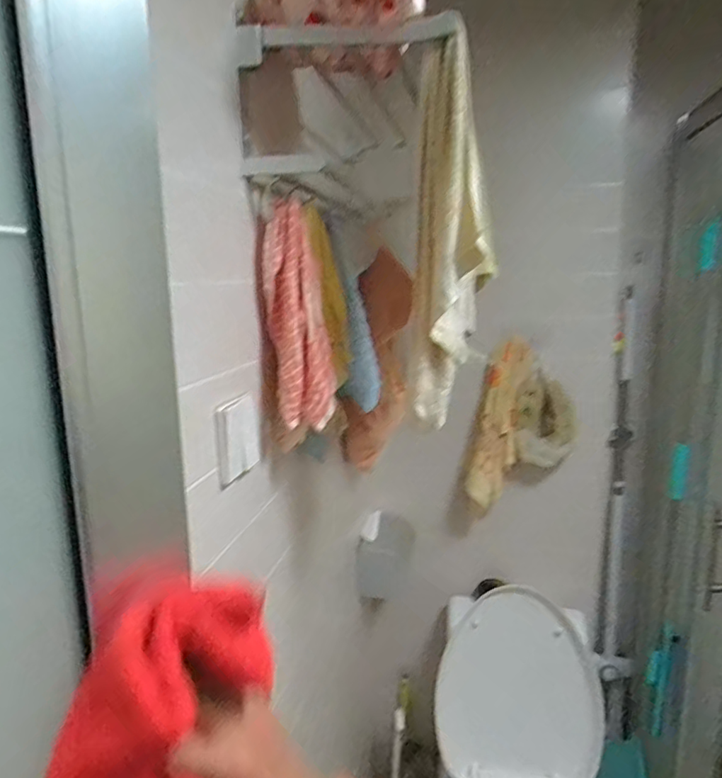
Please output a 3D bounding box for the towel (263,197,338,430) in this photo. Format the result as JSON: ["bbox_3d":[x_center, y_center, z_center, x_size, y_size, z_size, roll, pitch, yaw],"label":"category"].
[{"bbox_3d":[-0.080,-0.093,0.724,0.083,0.265,0.083,-2,12,-3],"label":"towel"}]

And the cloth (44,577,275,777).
[{"bbox_3d":[-0.110,0.192,0.335,0.063,0.146,0.142,3,12,20],"label":"cloth"}]

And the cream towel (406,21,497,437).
[{"bbox_3d":[0.102,-0.175,0.653,0.091,0.412,0.092,-1,12,5],"label":"cream towel"}]

